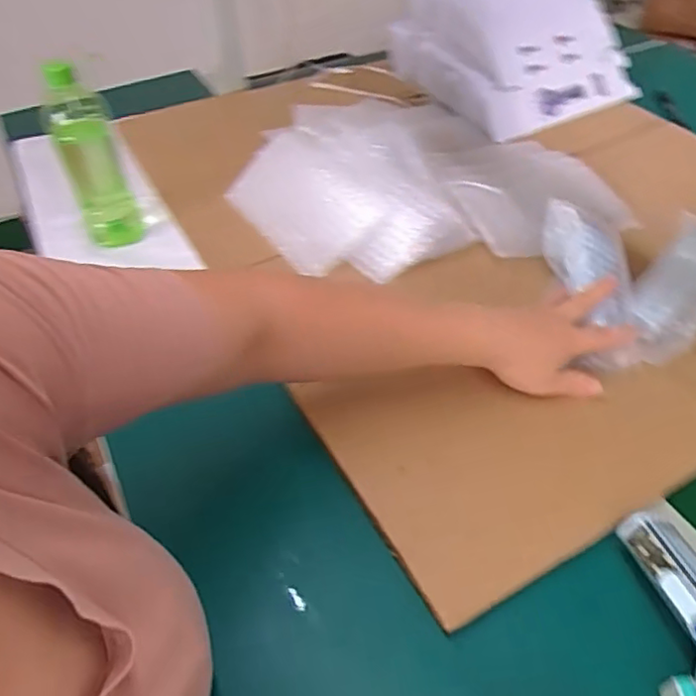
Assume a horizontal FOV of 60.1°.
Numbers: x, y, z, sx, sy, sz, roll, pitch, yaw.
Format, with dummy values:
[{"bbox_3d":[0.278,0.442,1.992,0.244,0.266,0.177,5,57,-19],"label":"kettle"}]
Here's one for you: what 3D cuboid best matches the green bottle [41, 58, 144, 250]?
[{"bbox_3d":[-0.291,-0.222,0.678,0.066,0.194,0.054,-18,49,-17],"label":"green bottle"}]

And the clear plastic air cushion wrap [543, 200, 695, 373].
[{"bbox_3d":[0.374,-0.103,0.651,0.377,0.065,0.179,-22,50,-20],"label":"clear plastic air cushion wrap"}]

